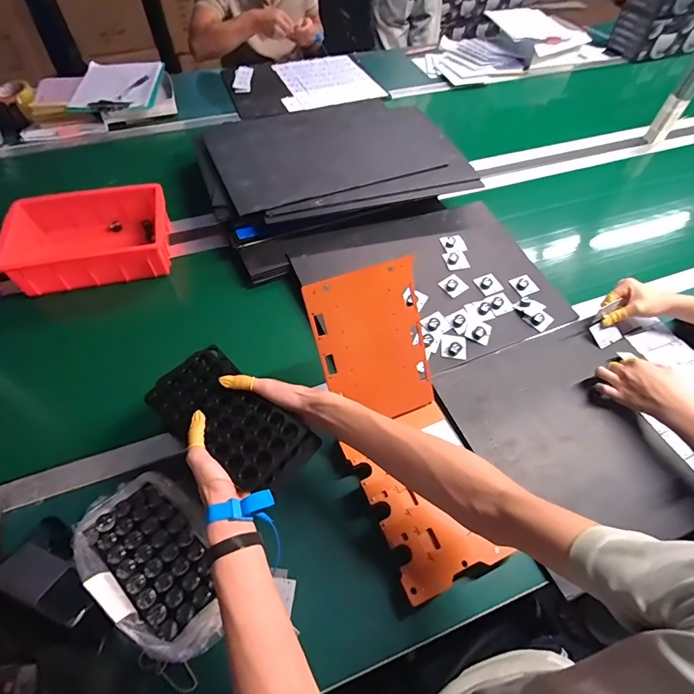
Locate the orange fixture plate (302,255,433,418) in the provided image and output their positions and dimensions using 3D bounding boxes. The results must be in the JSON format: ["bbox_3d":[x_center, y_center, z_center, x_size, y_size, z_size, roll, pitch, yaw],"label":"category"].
[{"bbox_3d":[0.040,0.002,0.598,0.158,0.235,0.009,-19,21,-14],"label":"orange fixture plate"}]

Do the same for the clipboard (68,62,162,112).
[{"bbox_3d":[-0.665,-0.760,1.178,0.230,0.023,0.258,-5,57,-5],"label":"clipboard"}]

